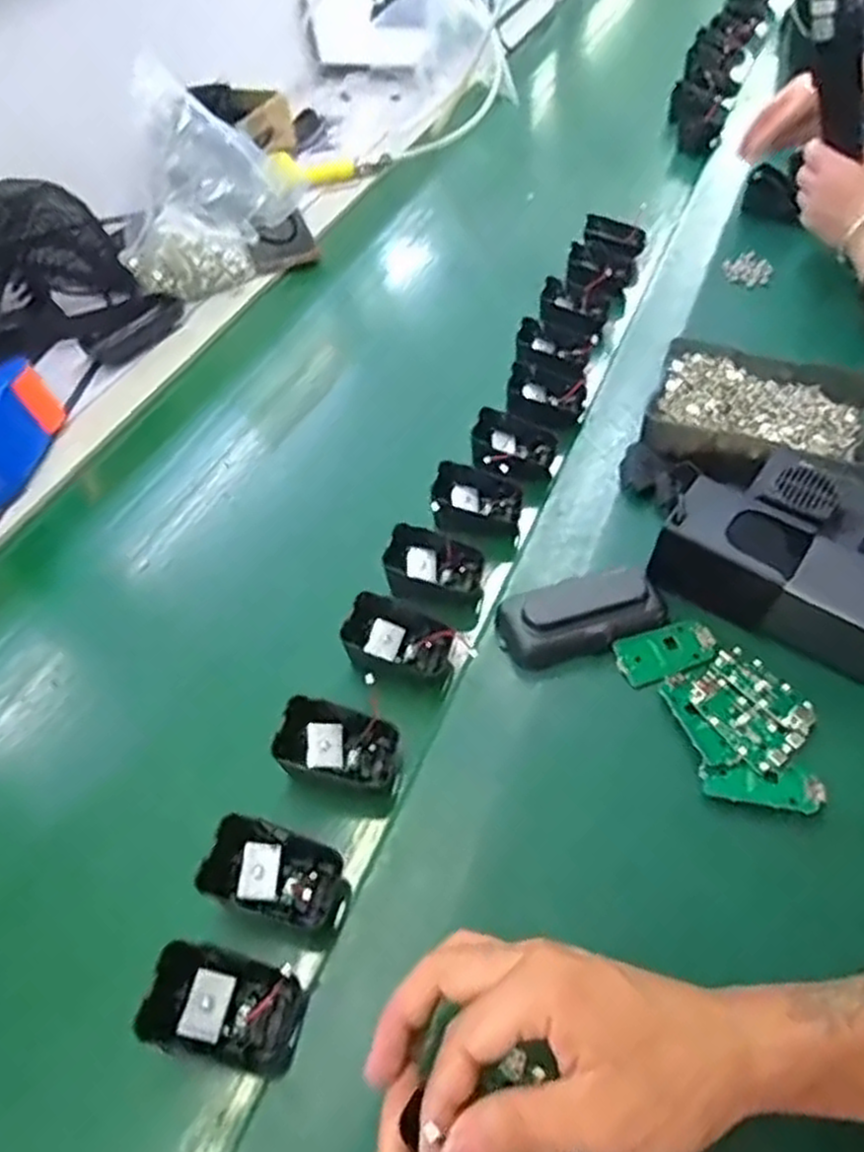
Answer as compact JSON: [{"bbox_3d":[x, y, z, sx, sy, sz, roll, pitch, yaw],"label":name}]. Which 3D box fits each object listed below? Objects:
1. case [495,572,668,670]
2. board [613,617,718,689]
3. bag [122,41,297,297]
[{"bbox_3d":[0.098,0.024,0.487,0.106,0.020,0.052,-18,52,-10],"label":"case"},{"bbox_3d":[0.149,0.047,0.477,0.063,0.004,0.033,-20,52,-12],"label":"board"},{"bbox_3d":[-0.243,-0.395,0.781,0.132,0.178,0.140,34,60,27],"label":"bag"}]

